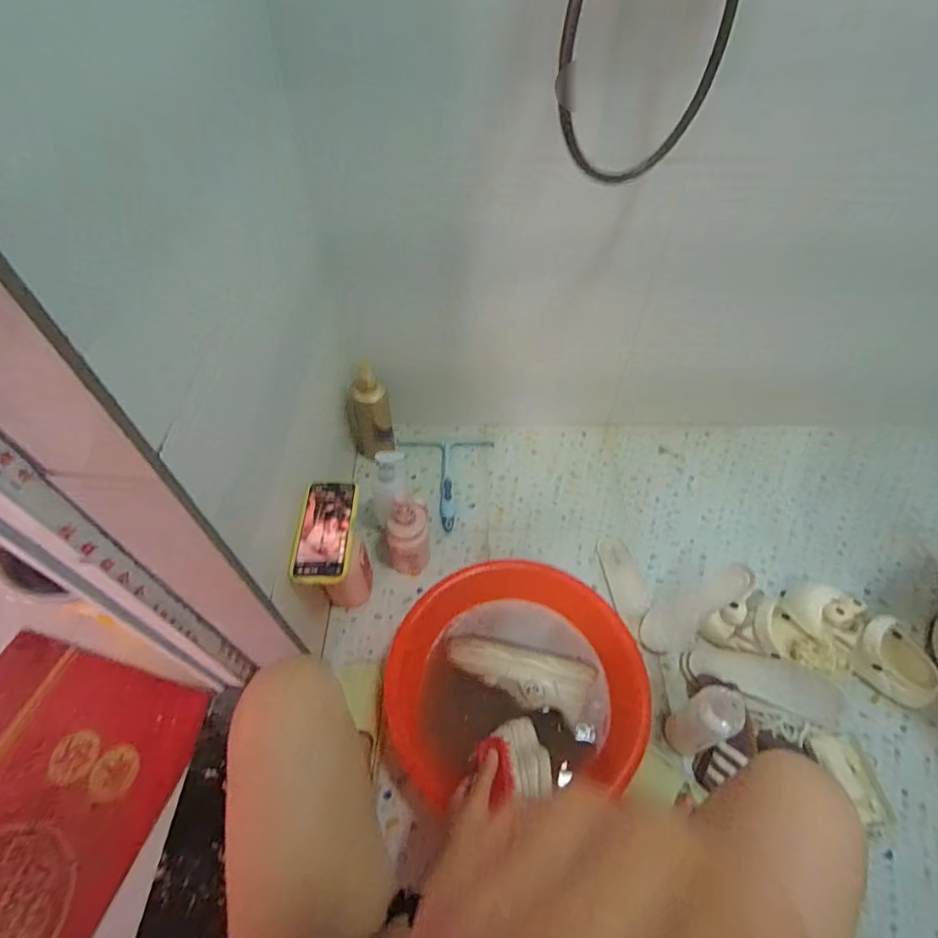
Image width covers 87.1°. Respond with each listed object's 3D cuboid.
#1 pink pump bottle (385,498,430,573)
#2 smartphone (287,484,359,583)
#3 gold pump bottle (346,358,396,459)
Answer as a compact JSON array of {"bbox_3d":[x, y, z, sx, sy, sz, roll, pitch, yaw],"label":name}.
[{"bbox_3d":[-0.110,0.126,0.883,0.075,0.162,0.066,-3,52,-3],"label":"pink pump bottle"},{"bbox_3d":[-0.211,0.091,0.727,0.081,0.020,0.162,0,52,0],"label":"smartphone"},{"bbox_3d":[-0.202,-0.108,1.015,0.080,0.235,0.076,-5,52,-4],"label":"gold pump bottle"}]

